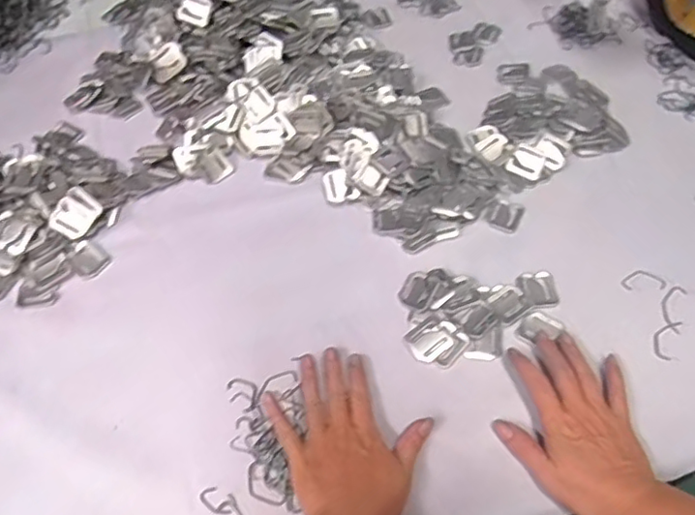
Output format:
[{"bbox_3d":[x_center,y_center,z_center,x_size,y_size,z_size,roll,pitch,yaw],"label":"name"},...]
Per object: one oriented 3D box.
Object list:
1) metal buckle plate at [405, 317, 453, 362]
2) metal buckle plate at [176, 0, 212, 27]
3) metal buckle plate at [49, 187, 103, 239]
[{"bbox_3d":[0.077,0.078,0.565,0.037,0.006,0.036,-29,61,-16],"label":"metal buckle plate"},{"bbox_3d":[-0.194,-0.318,0.764,0.040,0.006,0.041,13,84,-11],"label":"metal buckle plate"},{"bbox_3d":[-0.286,-0.046,0.632,0.039,0.005,0.047,35,76,-13],"label":"metal buckle plate"}]

